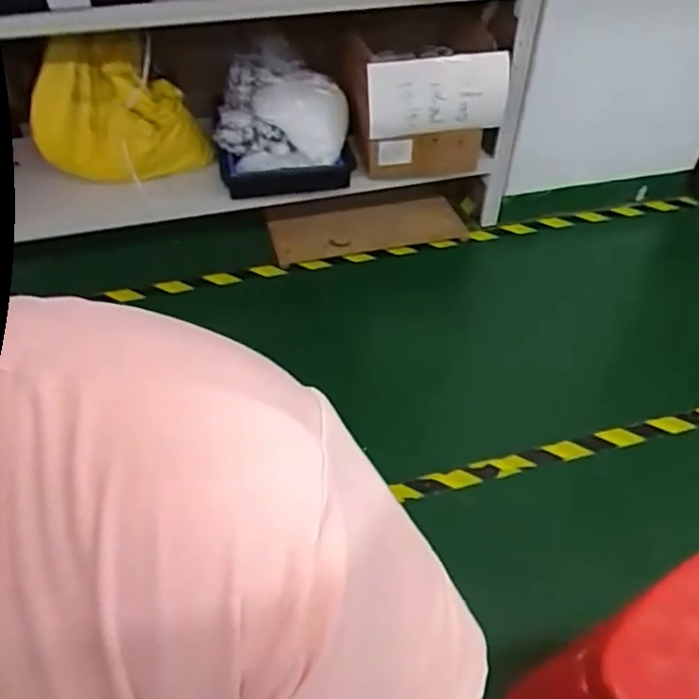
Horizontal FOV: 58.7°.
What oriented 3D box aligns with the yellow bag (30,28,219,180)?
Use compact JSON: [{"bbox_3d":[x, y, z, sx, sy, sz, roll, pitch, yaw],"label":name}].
[{"bbox_3d":[-0.587,-0.606,1.573,0.412,0.312,0.166,-6,46,-7],"label":"yellow bag"}]

